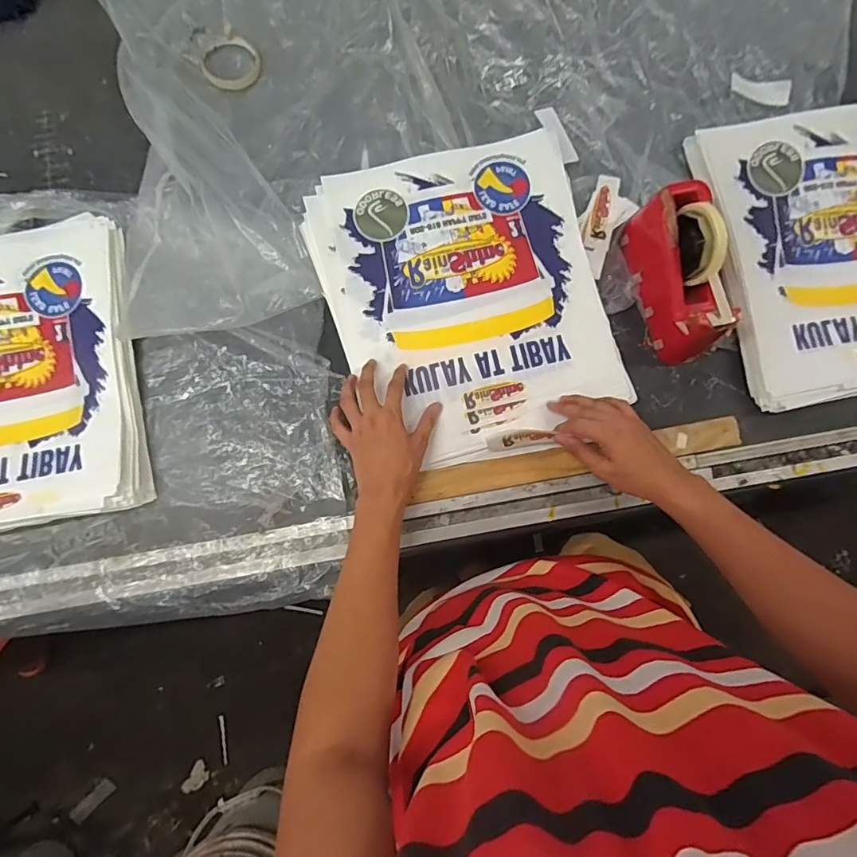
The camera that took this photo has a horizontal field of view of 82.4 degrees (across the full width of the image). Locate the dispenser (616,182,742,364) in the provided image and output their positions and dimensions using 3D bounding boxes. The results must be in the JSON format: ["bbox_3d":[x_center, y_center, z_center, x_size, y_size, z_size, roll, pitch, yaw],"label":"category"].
[{"bbox_3d":[0.323,-0.198,0.620,0.075,0.118,0.208,-11,81,-2],"label":"dispenser"}]

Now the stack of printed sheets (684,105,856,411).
[{"bbox_3d":[0.570,-0.244,0.656,0.353,0.037,0.388,-10,80,-3],"label":"stack of printed sheets"}]

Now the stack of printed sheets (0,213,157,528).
[{"bbox_3d":[-0.546,-0.070,0.618,0.329,0.039,0.388,-11,80,-3],"label":"stack of printed sheets"}]

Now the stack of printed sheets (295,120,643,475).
[{"bbox_3d":[0.051,-0.171,0.641,0.344,0.028,0.406,-16,81,-4],"label":"stack of printed sheets"}]

